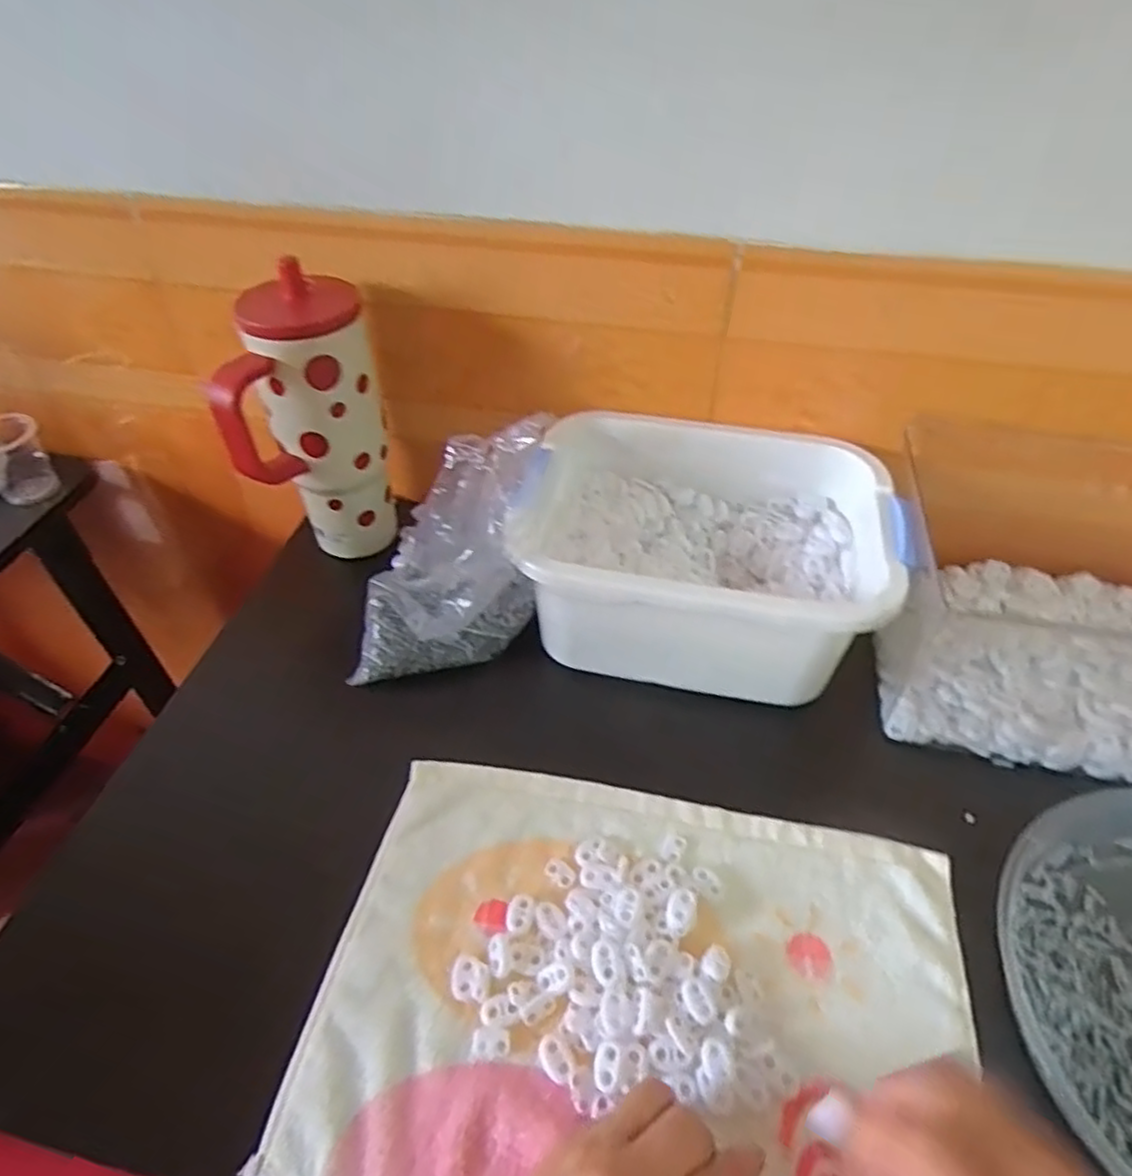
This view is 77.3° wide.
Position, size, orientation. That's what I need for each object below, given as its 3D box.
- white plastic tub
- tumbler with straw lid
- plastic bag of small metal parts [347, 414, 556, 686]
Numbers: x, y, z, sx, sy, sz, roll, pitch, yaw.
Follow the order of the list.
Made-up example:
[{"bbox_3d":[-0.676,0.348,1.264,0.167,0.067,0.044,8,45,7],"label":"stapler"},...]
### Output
[{"bbox_3d":[0.096,-0.026,0.523,0.251,0.112,0.196,4,45,4],"label":"white plastic tub"},{"bbox_3d":[-0.192,-0.113,0.548,0.105,0.214,0.097,-10,46,-9],"label":"tumbler with straw lid"},{"bbox_3d":[-0.084,-0.020,0.507,0.148,0.143,0.102,-5,45,-4],"label":"plastic bag of small metal parts"}]

